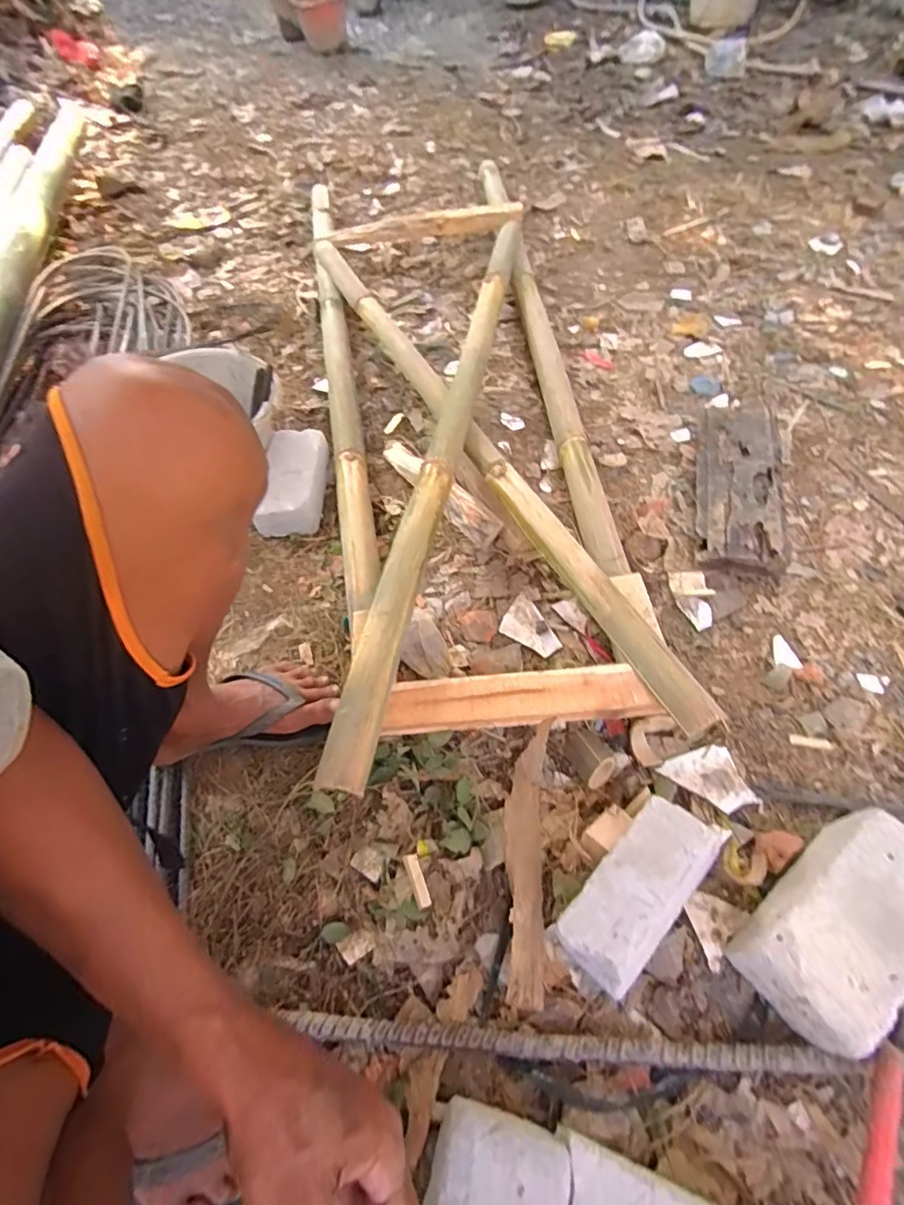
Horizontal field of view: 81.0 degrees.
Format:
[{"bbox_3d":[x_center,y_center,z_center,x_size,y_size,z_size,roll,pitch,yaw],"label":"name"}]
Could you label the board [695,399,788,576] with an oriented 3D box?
[{"bbox_3d":[0.476,-0.207,0.884,0.122,0.066,0.380,12,59,12],"label":"board"}]

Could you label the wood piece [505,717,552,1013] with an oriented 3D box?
[{"bbox_3d":[0.084,0.281,0.602,0.049,0.023,0.286,-10,50,27],"label":"wood piece"}]

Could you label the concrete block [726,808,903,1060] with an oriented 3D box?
[{"bbox_3d":[0.382,0.310,0.518,0.201,0.098,0.105,-37,62,-18],"label":"concrete block"}]

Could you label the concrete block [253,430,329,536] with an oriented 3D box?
[{"bbox_3d":[-0.288,-0.223,0.963,0.110,0.064,0.217,-2,57,3],"label":"concrete block"}]

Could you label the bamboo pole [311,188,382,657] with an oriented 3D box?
[{"bbox_3d":[-0.257,-0.548,1.172,0.064,0.070,1.490,-11,57,-3],"label":"bamboo pole"}]

